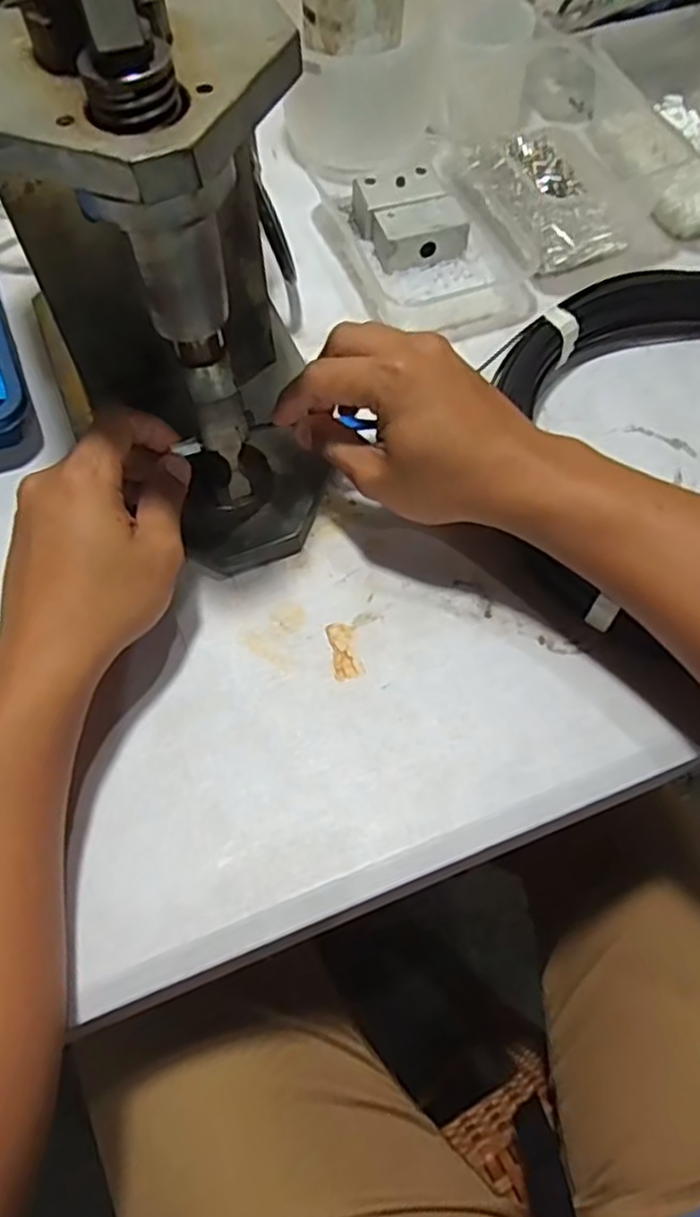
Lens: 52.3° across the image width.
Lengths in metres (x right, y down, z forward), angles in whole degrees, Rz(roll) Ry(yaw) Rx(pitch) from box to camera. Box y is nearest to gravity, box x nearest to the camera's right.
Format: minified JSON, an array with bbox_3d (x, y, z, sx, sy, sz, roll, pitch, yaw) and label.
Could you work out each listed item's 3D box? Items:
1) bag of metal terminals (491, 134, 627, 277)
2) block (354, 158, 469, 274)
[{"bbox_3d":[0.154,-0.323,0.553,0.082,0.024,0.140,-19,64,-10],"label":"bag of metal terminals"},{"bbox_3d":[0.043,-0.287,0.528,0.065,0.038,0.071,-18,64,-9],"label":"block"}]

